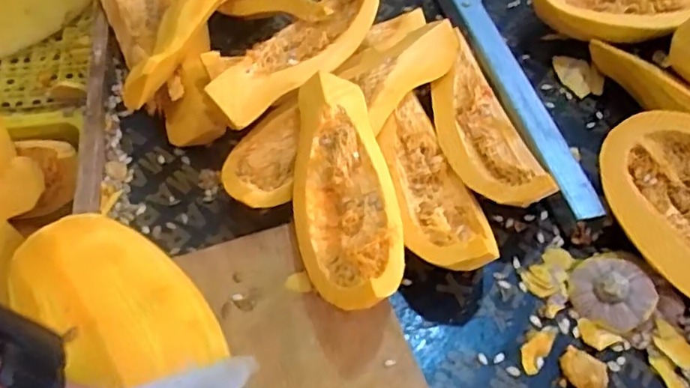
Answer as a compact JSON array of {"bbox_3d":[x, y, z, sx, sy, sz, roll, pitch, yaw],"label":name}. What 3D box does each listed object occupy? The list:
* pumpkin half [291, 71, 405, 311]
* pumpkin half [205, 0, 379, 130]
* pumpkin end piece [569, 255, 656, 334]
[{"bbox_3d":[-0.002,-0.006,0.623,0.105,0.073,0.297,-5,55,-6],"label":"pumpkin half"},{"bbox_3d":[-0.052,-0.181,0.747,0.105,0.068,0.292,27,58,16],"label":"pumpkin half"},{"bbox_3d":[0.280,0.102,0.625,0.080,0.029,0.081,2,53,-2],"label":"pumpkin end piece"}]

